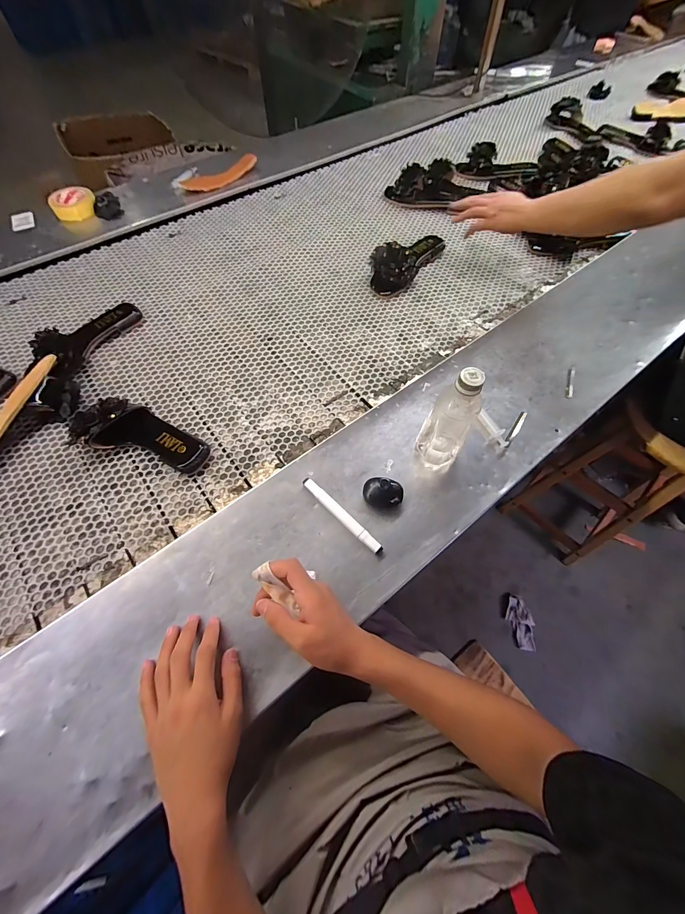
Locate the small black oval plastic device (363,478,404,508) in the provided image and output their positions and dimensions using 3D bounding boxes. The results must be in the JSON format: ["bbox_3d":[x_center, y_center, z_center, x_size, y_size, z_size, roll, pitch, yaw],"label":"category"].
[{"bbox_3d":[0.061,0.052,0.492,0.058,0.032,0.037,0,62,0],"label":"small black oval plastic device"}]

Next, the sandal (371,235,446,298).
[{"bbox_3d":[0.161,-0.482,0.787,0.085,0.082,0.226,35,67,17],"label":"sandal"}]

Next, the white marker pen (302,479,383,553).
[{"bbox_3d":[-0.002,0.085,0.483,0.150,0.015,0.018,40,69,19],"label":"white marker pen"}]

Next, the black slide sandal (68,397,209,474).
[{"bbox_3d":[-0.327,-0.037,0.555,0.207,0.067,0.107,16,63,9],"label":"black slide sandal"}]

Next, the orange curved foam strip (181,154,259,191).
[{"bbox_3d":[-0.358,-0.830,0.984,0.235,0.053,0.065,-32,66,-15],"label":"orange curved foam strip"}]

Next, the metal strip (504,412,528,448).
[{"bbox_3d":[0.294,-0.049,0.559,0.013,0.006,0.086,33,67,16],"label":"metal strip"}]

